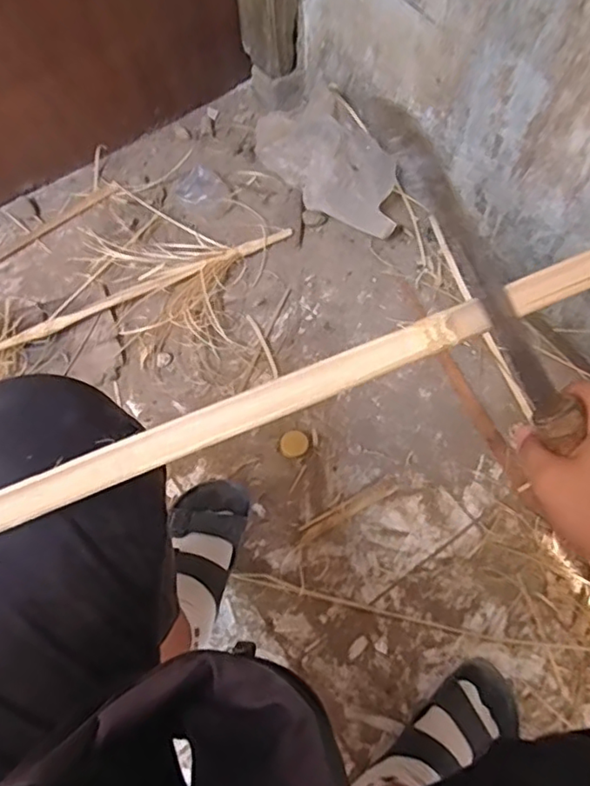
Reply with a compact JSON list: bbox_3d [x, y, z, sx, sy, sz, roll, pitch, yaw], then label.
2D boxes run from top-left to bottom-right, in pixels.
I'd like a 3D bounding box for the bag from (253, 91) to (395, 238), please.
[{"bbox_3d":[0.053,-0.382,1.003,0.151,0.103,0.317,-28,67,-10],"label":"bag"}]

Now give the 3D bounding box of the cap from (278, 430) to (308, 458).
[{"bbox_3d":[-0.002,0.072,0.847,0.039,0.007,0.036,-1,65,2],"label":"cap"}]

